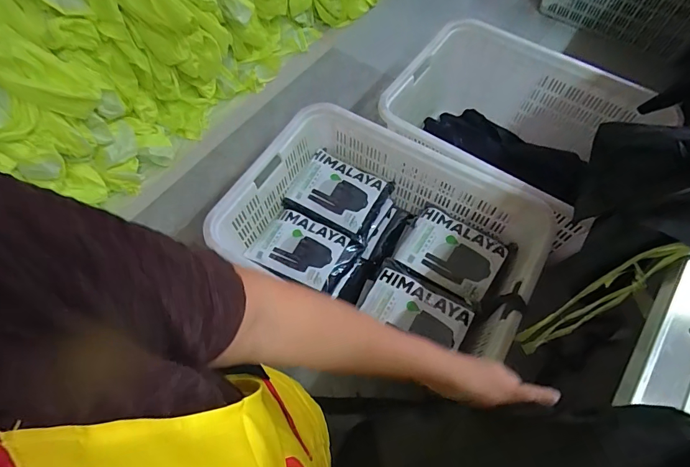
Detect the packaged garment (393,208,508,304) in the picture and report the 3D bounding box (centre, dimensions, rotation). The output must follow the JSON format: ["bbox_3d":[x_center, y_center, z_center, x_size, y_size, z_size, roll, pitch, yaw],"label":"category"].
[{"bbox_3d":[0.316,0.051,1.170,0.280,0.054,0.212,33,68,16],"label":"packaged garment"}]

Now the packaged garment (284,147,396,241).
[{"bbox_3d":[-0.020,-0.136,1.274,0.284,0.044,0.219,25,65,13],"label":"packaged garment"}]

